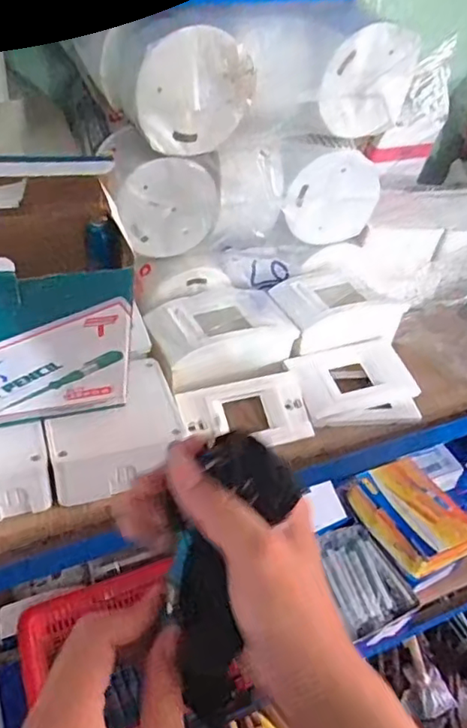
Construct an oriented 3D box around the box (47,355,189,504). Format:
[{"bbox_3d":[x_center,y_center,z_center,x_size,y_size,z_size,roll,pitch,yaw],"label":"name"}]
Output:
[{"bbox_3d":[-0.098,0.051,0.475,0.100,0.045,0.104,-9,43,-18],"label":"box"}]

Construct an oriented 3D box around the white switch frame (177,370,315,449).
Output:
[{"bbox_3d":[0.012,0.045,0.515,0.112,0.009,0.062,-10,71,-19],"label":"white switch frame"}]

